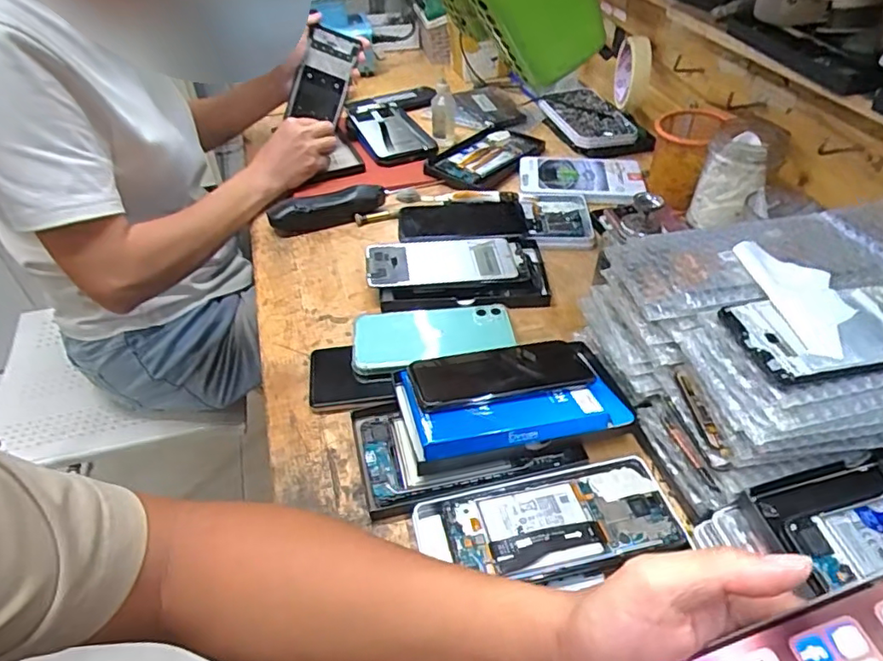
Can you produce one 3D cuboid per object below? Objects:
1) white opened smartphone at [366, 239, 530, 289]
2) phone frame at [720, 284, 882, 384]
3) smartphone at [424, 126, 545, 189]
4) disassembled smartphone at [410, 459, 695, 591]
[{"bbox_3d":[0.007,-0.076,0.625,0.172,0.013,0.069,-6,43,-4],"label":"white opened smartphone"},{"bbox_3d":[0.272,-0.001,0.382,0.151,0.008,0.070,-8,43,-7],"label":"phone frame"},{"bbox_3d":[0.065,-0.251,0.816,0.101,0.008,0.175,30,51,30],"label":"smartphone"},{"bbox_3d":[0.077,0.141,0.408,0.178,0.013,0.084,-9,38,-9],"label":"disassembled smartphone"}]

